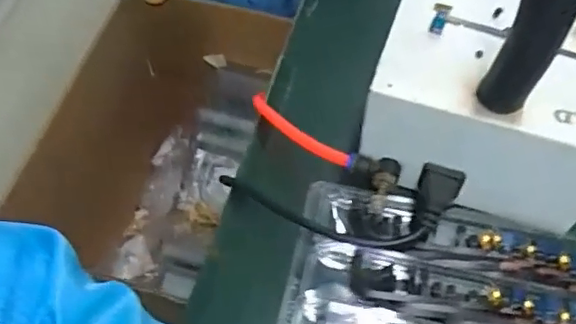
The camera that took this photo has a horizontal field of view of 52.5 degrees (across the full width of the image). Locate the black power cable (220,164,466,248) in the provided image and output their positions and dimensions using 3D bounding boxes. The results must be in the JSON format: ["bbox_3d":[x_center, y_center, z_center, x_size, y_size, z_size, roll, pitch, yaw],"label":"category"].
[{"bbox_3d":[0.034,0.030,0.412,0.171,0.031,0.054,5,61,2],"label":"black power cable"}]

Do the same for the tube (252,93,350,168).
[{"bbox_3d":[0.006,-0.023,0.449,0.017,0.013,0.099,-41,64,-20],"label":"tube"}]

